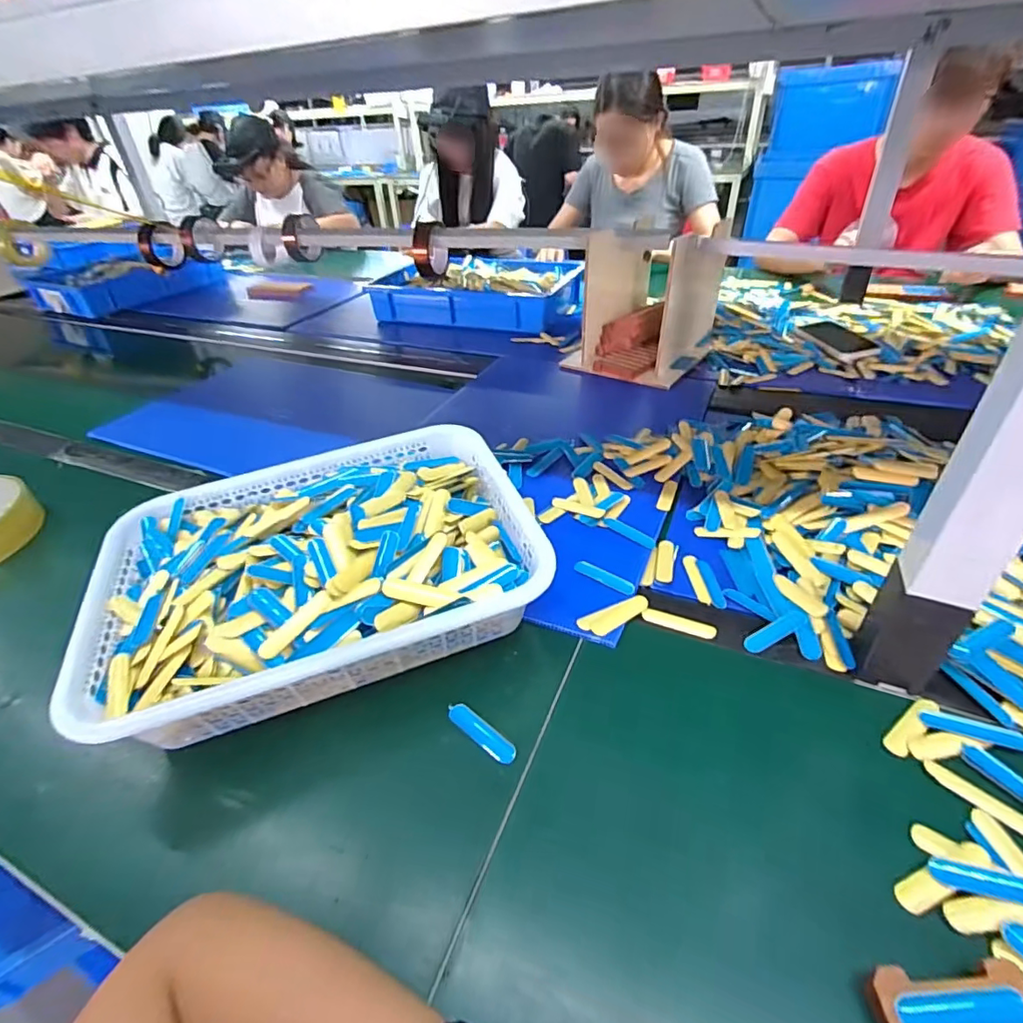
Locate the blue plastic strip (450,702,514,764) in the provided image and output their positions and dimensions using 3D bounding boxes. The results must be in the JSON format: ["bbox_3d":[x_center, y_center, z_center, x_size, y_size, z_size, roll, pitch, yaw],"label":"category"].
[{"bbox_3d":[-0.023,0.164,0.399,0.063,0.004,0.018,28,49,33],"label":"blue plastic strip"}]

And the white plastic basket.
[{"bbox_3d":[-0.169,0.047,0.486,0.355,0.089,0.271,-17,41,-15],"label":"white plastic basket"}]

